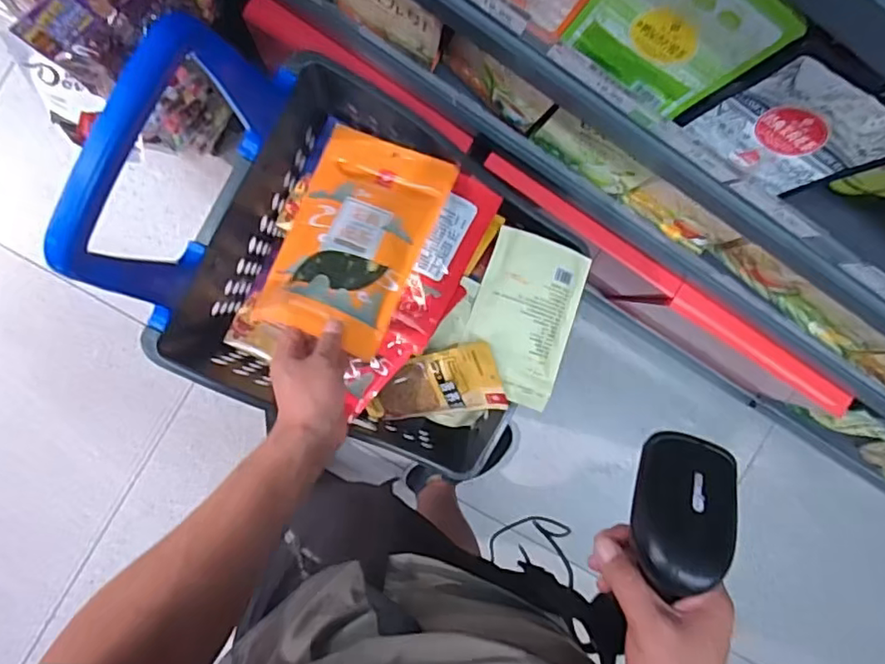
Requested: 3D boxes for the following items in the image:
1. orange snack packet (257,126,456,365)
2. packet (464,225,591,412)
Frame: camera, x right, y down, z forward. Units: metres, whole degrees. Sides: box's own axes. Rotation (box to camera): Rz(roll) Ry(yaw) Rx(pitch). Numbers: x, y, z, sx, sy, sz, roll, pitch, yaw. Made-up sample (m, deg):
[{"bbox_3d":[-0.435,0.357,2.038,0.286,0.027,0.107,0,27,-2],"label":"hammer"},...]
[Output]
[{"bbox_3d":[-0.087,-0.096,0.629,0.137,0.036,0.222,22,73,1],"label":"orange snack packet"},{"bbox_3d":[0.111,-0.017,0.818,0.140,0.025,0.214,19,91,-9],"label":"packet"}]

